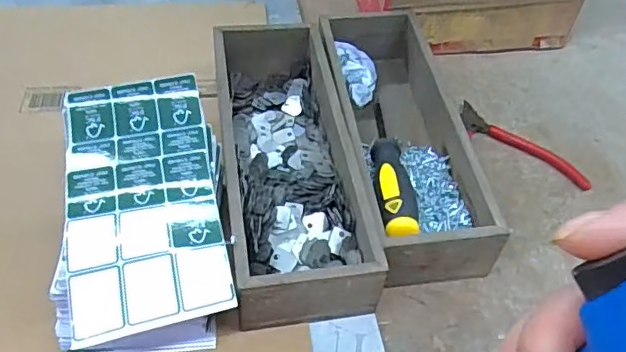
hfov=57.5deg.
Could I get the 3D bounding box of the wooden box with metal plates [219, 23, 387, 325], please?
[{"bbox_3d":[-0.024,-0.020,0.482,0.106,0.065,0.293,-4,51,-9],"label":"wooden box with metal plates"}]

